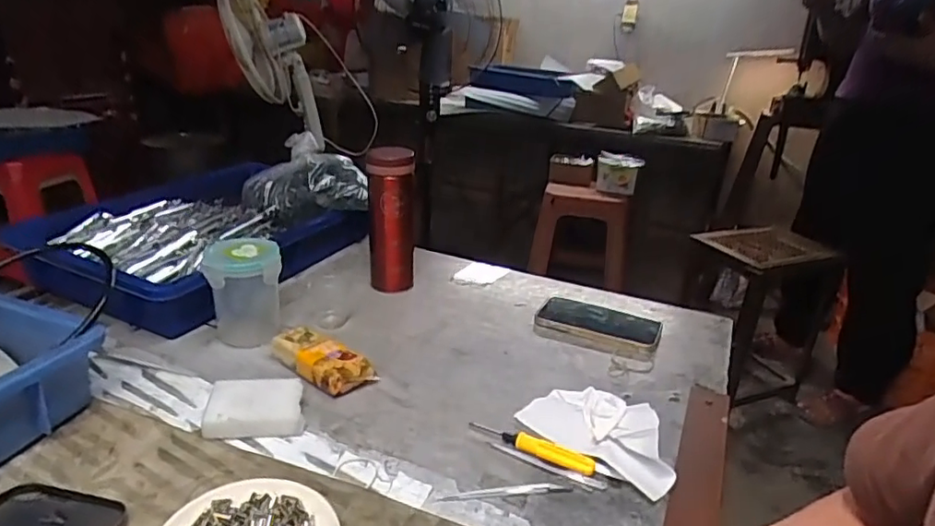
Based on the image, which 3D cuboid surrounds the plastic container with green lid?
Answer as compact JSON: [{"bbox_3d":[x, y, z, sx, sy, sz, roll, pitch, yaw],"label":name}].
[{"bbox_3d":[-0.246,0.035,0.643,0.077,0.109,0.064,-6,24,-24],"label":"plastic container with green lid"}]

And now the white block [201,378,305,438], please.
[{"bbox_3d":[-0.193,0.131,0.532,0.082,0.025,0.060,1,22,-10],"label":"white block"}]

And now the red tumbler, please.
[{"bbox_3d":[-0.100,-0.055,0.766,0.064,0.190,0.057,2,22,-8],"label":"red tumbler"}]

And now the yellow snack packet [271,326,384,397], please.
[{"bbox_3d":[-0.152,0.098,0.607,0.113,0.033,0.049,22,27,35],"label":"yellow snack packet"}]

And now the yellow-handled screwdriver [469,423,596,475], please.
[{"bbox_3d":[0.056,0.158,0.512,0.116,0.016,0.015,17,25,27],"label":"yellow-handled screwdriver"}]

